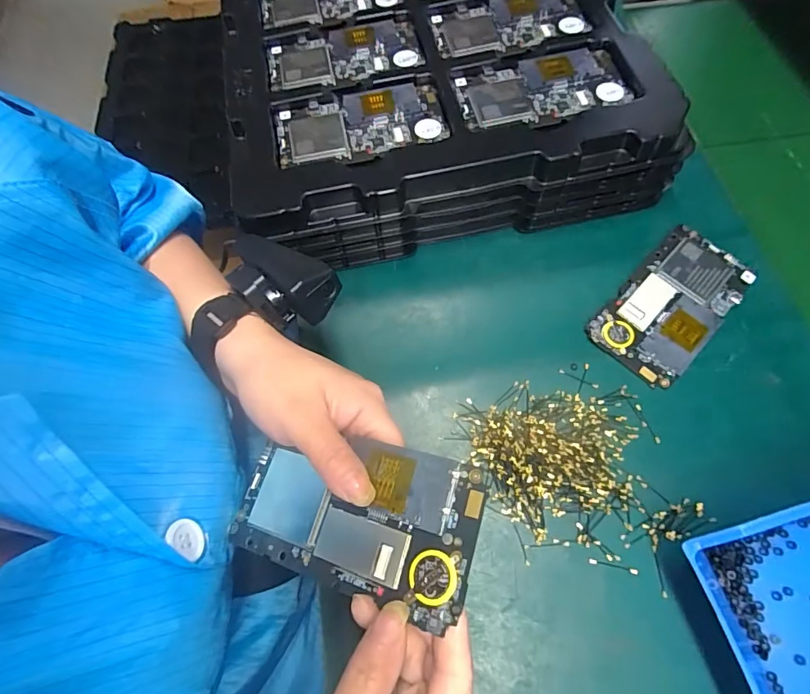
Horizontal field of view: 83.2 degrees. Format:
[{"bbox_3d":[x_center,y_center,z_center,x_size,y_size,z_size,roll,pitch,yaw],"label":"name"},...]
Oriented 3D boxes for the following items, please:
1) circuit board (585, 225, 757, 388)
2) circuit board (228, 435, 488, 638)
[{"bbox_3d":[0.194,-0.031,0.330,0.064,0.012,0.123,41,72,18],"label":"circuit board"},{"bbox_3d":[-0.027,0.080,0.215,0.125,0.007,0.066,-2,63,25],"label":"circuit board"}]

